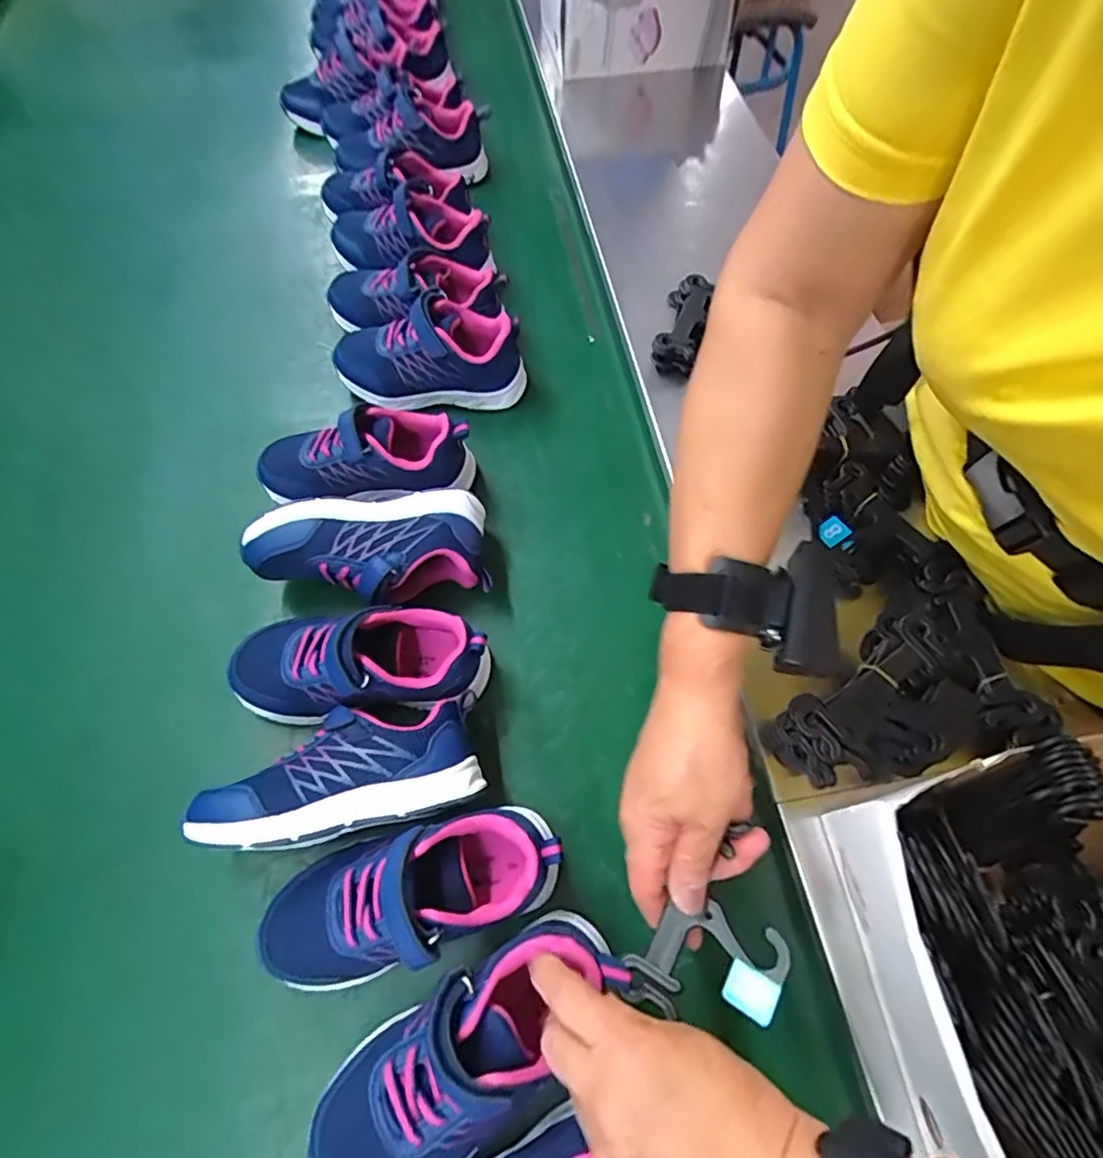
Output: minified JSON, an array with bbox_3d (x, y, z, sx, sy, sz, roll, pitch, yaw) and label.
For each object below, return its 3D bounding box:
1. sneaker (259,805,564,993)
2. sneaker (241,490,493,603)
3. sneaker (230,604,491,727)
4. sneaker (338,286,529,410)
[{"bbox_3d":[-0.079,0.177,0.334,0.169,0.074,0.069,-15,65,-8],"label":"sneaker"},{"bbox_3d":[-0.131,-0.012,0.426,0.166,0.076,0.075,-6,61,-5],"label":"sneaker"},{"bbox_3d":[-0.126,0.057,0.390,0.167,0.078,0.066,-1,64,-2],"label":"sneaker"},{"bbox_3d":[-0.110,-0.199,0.525,0.170,0.076,0.079,-1,64,-2],"label":"sneaker"}]

